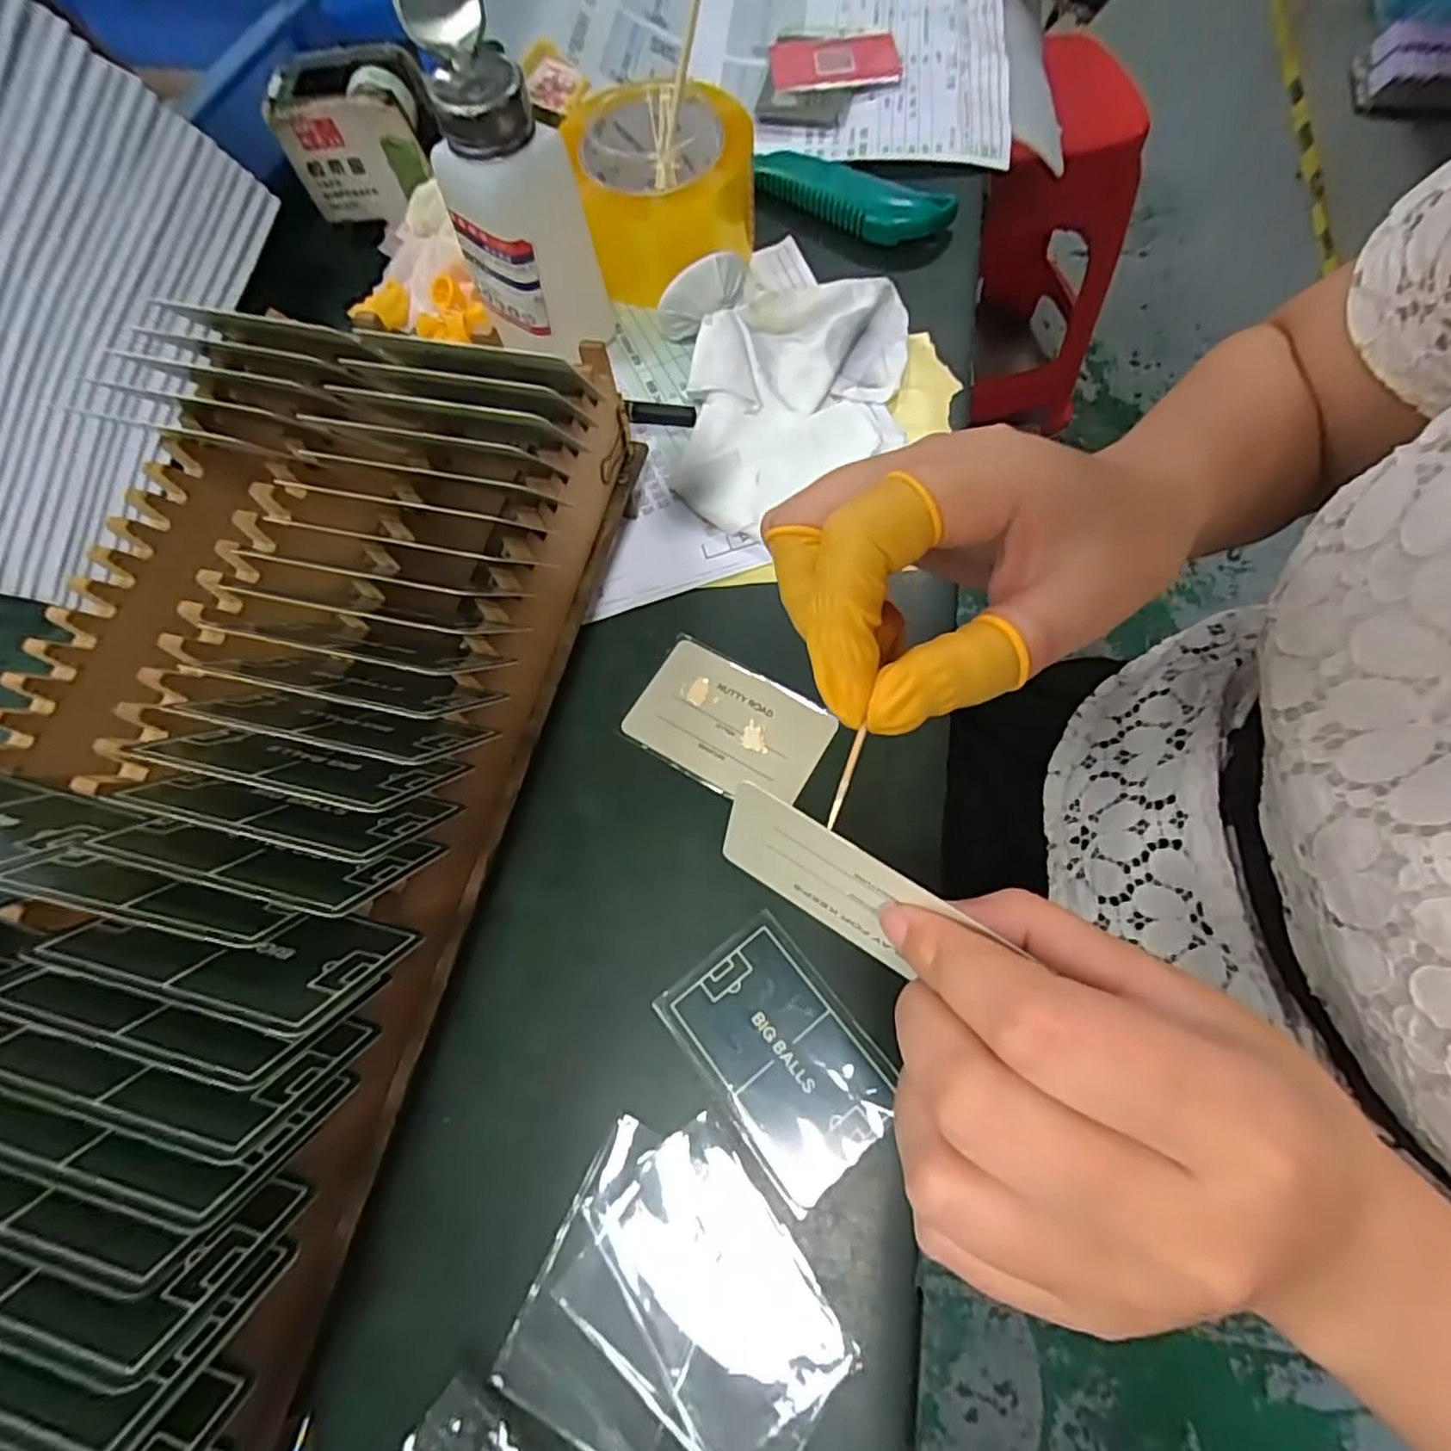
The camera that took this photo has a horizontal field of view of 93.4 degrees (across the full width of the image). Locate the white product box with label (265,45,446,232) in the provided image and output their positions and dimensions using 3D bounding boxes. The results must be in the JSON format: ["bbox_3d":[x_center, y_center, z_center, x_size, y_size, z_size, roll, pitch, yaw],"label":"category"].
[{"bbox_3d":[-0.208,-0.338,0.399,0.081,0.069,0.051,2,68,5],"label":"white product box with label"}]

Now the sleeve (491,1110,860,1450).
[{"bbox_3d":[-0.012,0.193,0.229,0.098,0.011,0.093,24,72,13],"label":"sleeve"}]

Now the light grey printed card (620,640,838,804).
[{"bbox_3d":[0.001,0.000,0.305,0.084,0.006,0.054,28,73,14],"label":"light grey printed card"}]

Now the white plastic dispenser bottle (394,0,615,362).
[{"bbox_3d":[-0.103,-0.247,0.324,0.061,0.146,0.059,-1,68,3],"label":"white plastic dispenser bottle"}]

